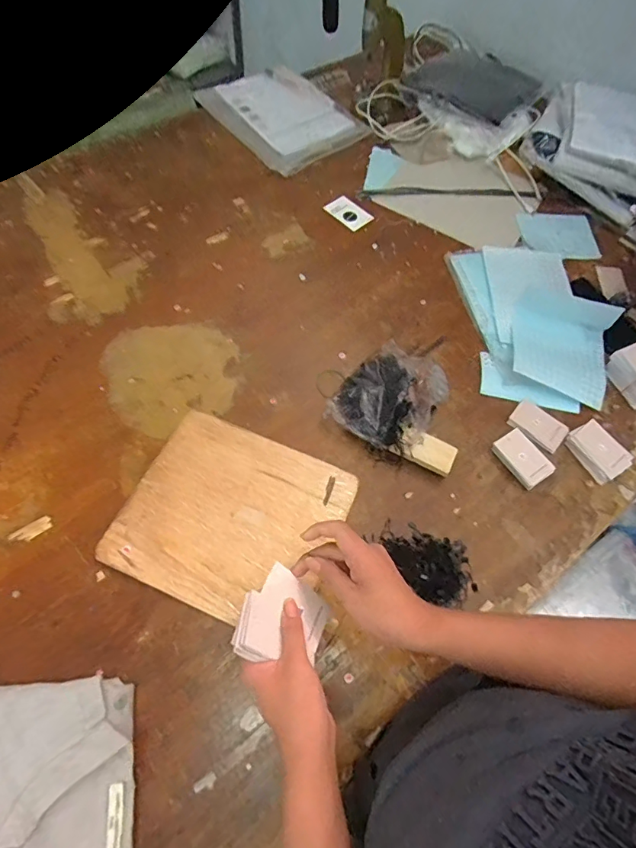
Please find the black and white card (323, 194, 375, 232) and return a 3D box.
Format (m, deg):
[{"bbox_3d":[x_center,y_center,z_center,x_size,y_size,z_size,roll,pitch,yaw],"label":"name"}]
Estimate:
[{"bbox_3d":[0.066,-0.441,0.939,0.072,0.007,0.097,-38,68,-19],"label":"black and white card"}]

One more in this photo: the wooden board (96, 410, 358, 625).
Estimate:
[{"bbox_3d":[-0.119,0.125,0.631,0.277,0.010,0.249,22,64,8],"label":"wooden board"}]

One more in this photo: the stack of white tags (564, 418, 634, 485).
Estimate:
[{"bbox_3d":[0.433,0.040,0.693,0.074,0.020,0.087,-28,69,-16],"label":"stack of white tags"}]

